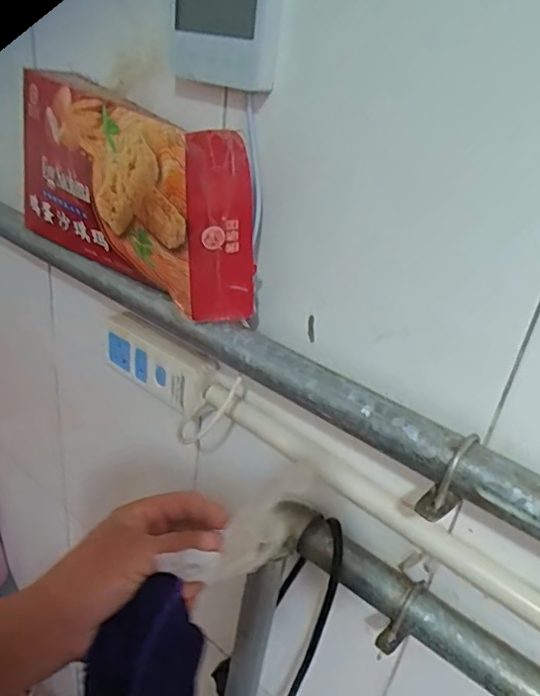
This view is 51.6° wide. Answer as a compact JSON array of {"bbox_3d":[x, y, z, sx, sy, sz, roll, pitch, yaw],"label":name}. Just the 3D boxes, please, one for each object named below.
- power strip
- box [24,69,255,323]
[{"bbox_3d":[-0.104,0.016,0.530,0.125,0.063,0.030,26,34,29],"label":"power strip"},{"bbox_3d":[-0.119,-0.127,0.449,0.258,0.132,0.058,31,36,35],"label":"box"}]

